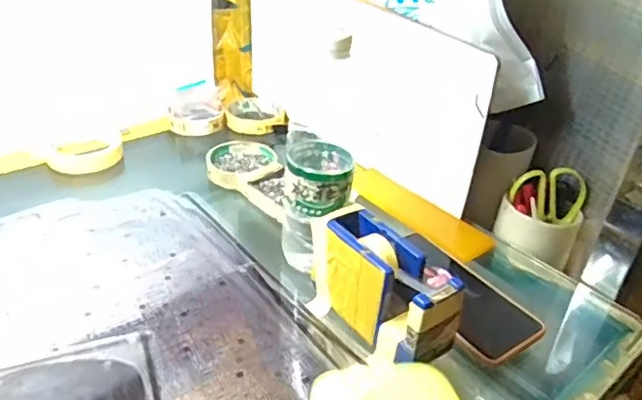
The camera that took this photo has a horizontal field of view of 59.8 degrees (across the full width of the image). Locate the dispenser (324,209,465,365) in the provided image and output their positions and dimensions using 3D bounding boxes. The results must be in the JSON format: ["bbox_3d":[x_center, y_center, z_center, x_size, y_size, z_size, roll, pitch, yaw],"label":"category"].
[{"bbox_3d":[0.050,0.072,0.456,0.049,0.080,0.132,-20,38,-33],"label":"dispenser"}]

